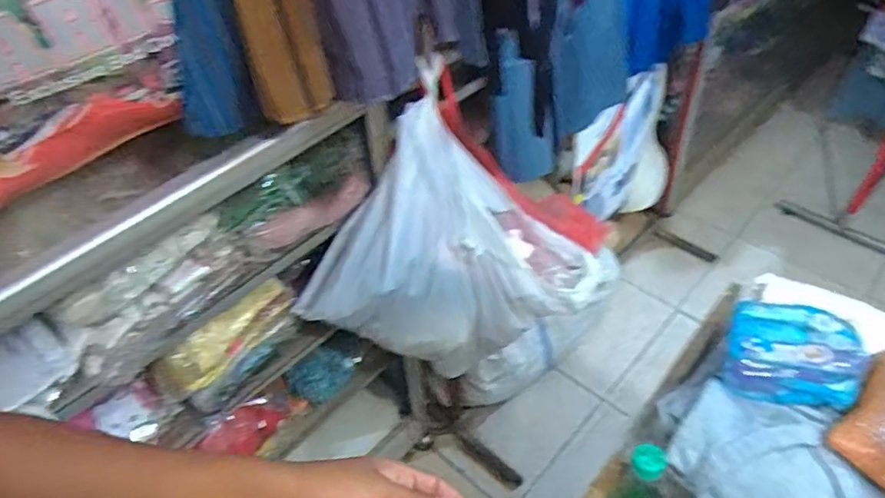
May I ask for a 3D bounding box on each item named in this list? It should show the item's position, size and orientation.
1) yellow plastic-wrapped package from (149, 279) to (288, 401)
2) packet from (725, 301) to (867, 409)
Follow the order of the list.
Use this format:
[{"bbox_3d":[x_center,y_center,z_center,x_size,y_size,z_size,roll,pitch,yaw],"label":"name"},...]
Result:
[{"bbox_3d":[-0.343,0.144,0.966,0.044,0.075,0.241,32,56,30],"label":"yellow plastic-wrapped package"},{"bbox_3d":[0.390,0.108,0.684,0.127,0.046,0.125,12,48,16],"label":"packet"}]

